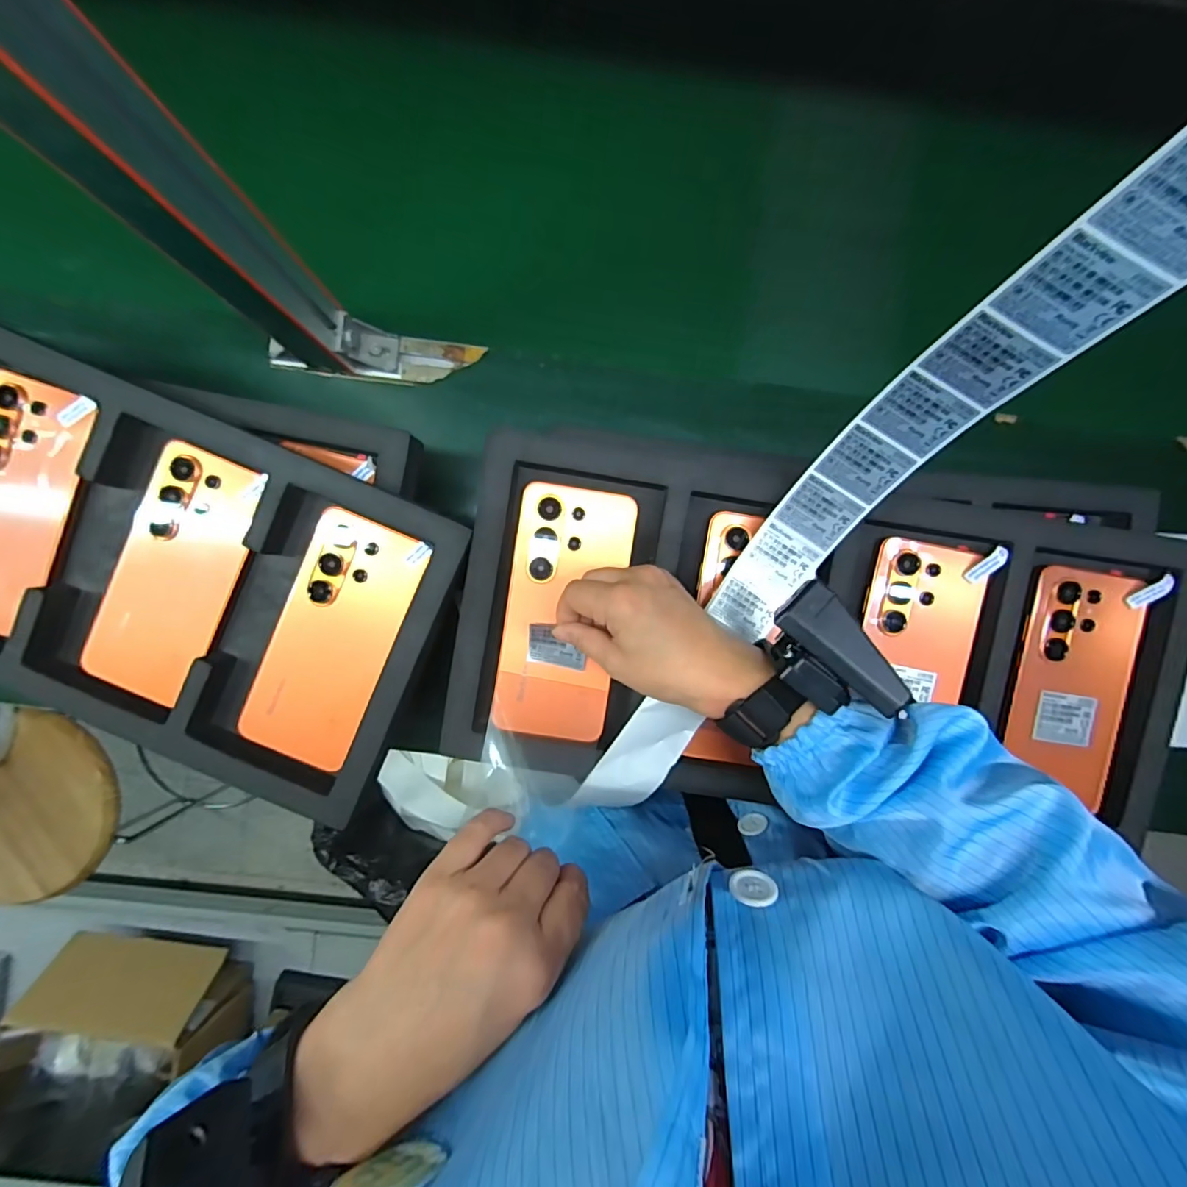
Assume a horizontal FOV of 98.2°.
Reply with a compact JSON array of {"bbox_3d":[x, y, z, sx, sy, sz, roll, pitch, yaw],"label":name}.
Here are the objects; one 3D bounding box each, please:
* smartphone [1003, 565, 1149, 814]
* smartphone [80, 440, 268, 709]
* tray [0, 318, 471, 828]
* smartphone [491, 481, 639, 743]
[{"bbox_3d":[0.336,0.064,0.361,0.076,0.007,0.157,8,96,-1],"label":"smartphone"},{"bbox_3d":[-0.283,-0.014,0.343,0.077,0.016,0.166,23,90,-1],"label":"smartphone"},{"bbox_3d":[-0.340,-0.037,0.334,0.479,0.034,0.220,22,90,-1],"label":"tray"},{"bbox_3d":[-0.021,0.014,0.347,0.076,0.009,0.168,9,93,0],"label":"smartphone"}]

